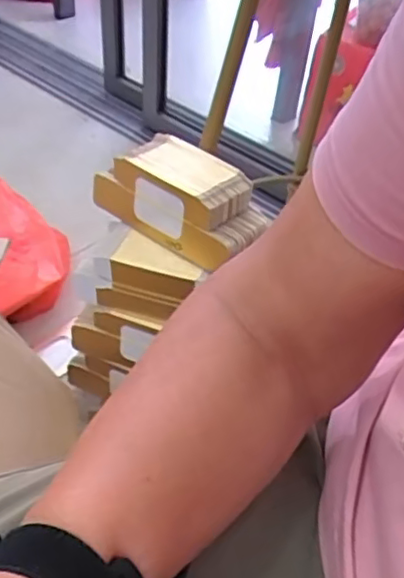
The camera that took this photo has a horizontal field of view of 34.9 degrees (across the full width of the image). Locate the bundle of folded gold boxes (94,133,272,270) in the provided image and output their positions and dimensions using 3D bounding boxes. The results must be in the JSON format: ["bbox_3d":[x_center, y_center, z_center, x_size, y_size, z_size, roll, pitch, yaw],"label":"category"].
[{"bbox_3d":[-0.020,-0.106,0.728,0.191,0.081,0.094,29,48,25],"label":"bundle of folded gold boxes"}]

